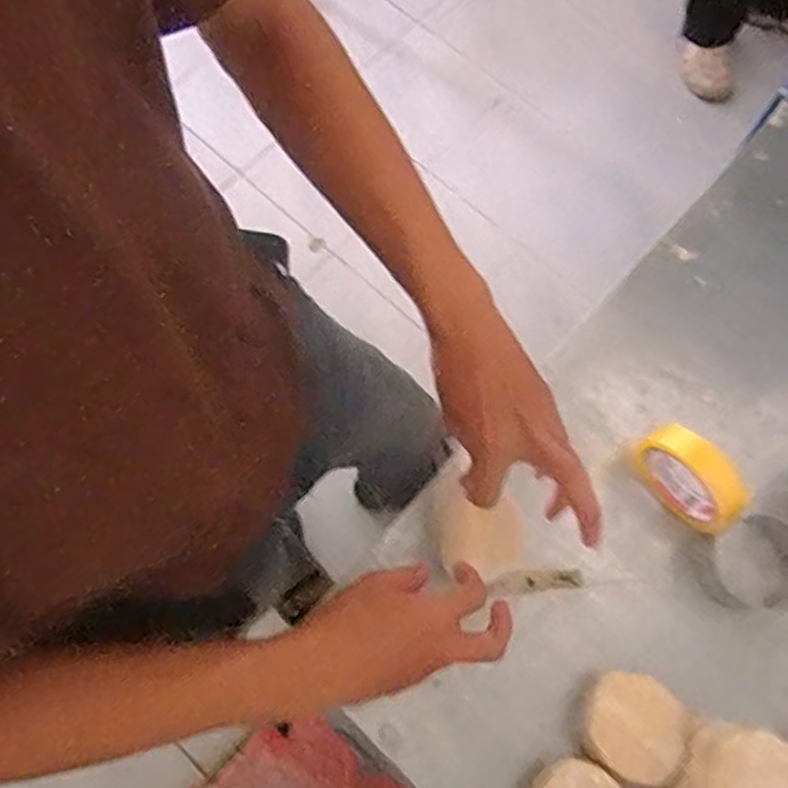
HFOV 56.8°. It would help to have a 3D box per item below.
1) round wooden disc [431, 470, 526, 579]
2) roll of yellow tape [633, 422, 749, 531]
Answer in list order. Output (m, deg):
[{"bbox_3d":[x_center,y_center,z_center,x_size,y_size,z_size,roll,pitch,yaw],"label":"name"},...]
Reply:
[{"bbox_3d":[0.067,0.113,0.613,0.083,0.010,0.071,28,73,10],"label":"round wooden disc"},{"bbox_3d":[0.258,0.071,0.634,0.031,0.101,0.093,-34,75,-9],"label":"roll of yellow tape"}]

